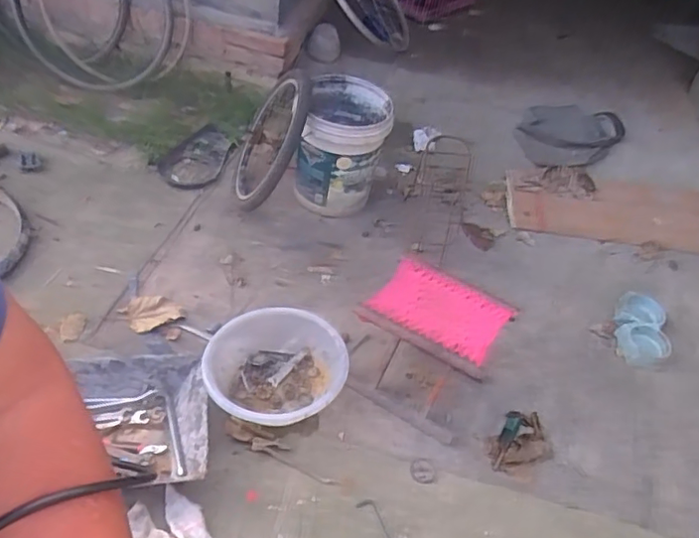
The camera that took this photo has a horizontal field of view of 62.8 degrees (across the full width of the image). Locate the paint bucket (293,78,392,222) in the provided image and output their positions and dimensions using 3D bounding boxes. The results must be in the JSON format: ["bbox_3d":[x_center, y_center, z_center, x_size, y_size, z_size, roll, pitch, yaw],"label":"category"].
[{"bbox_3d":[-0.022,-0.408,1.922,0.288,0.340,0.330,8,46,-2],"label":"paint bucket"}]

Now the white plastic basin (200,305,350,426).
[{"bbox_3d":[-0.183,0.259,1.443,0.336,0.129,0.327,2,48,-3],"label":"white plastic basin"}]

